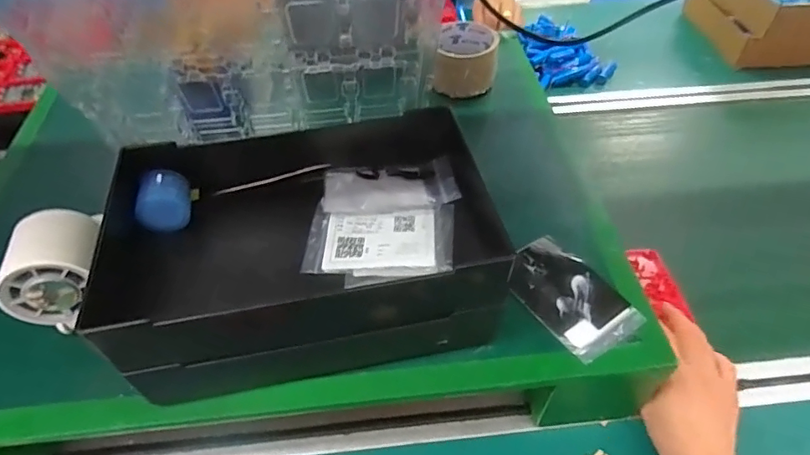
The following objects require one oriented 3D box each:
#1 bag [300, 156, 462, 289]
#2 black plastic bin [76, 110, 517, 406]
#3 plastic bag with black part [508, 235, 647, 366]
[{"bbox_3d":[-0.017,-0.008,0.384,0.106,0.012,0.113,1,52,2],"label":"bag"},{"bbox_3d":[-0.071,0.010,0.397,0.272,0.100,0.209,-3,48,-3],"label":"black plastic bin"},{"bbox_3d":[0.134,0.055,0.419,0.072,0.007,0.106,-28,54,-23],"label":"plastic bag with black part"}]

